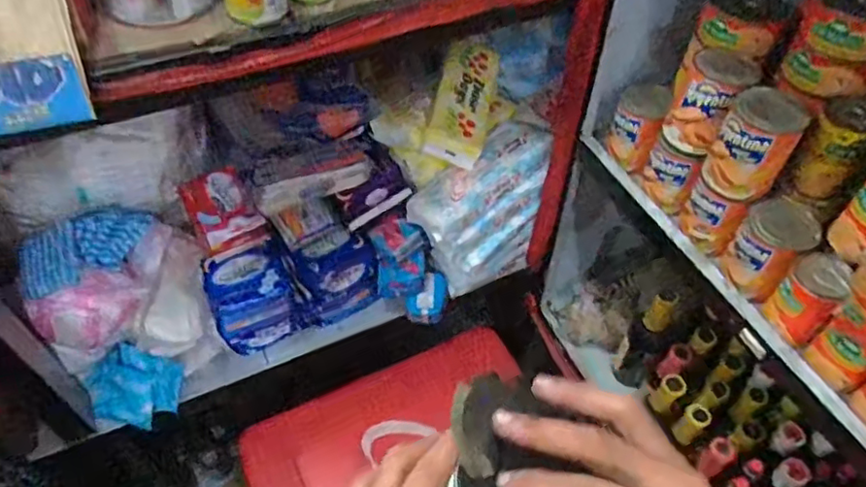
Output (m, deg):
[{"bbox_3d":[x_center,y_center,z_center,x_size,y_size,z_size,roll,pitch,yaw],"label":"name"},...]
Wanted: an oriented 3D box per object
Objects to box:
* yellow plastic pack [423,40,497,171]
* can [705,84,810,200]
[{"bbox_3d":[0.046,-0.215,0.874,0.082,0.057,0.225,8,51,5],"label":"yellow plastic pack"},{"bbox_3d":[0.309,-0.095,0.580,0.064,0.088,0.064,1,50,-1],"label":"can"}]

